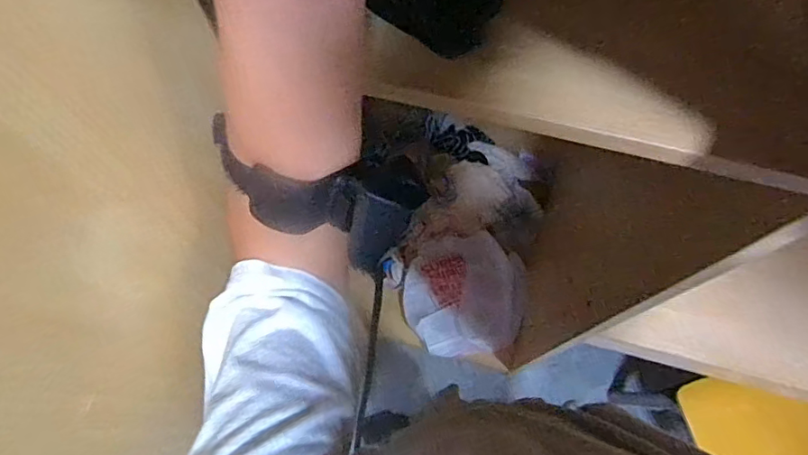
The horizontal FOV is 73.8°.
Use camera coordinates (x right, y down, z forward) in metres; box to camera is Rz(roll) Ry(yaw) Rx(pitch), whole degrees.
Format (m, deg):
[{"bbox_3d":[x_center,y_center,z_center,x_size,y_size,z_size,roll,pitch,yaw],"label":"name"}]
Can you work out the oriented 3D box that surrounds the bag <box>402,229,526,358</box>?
[{"bbox_3d":[0.154,0.171,1.366,0.295,0.084,0.277,-5,71,-2],"label":"bag"}]

